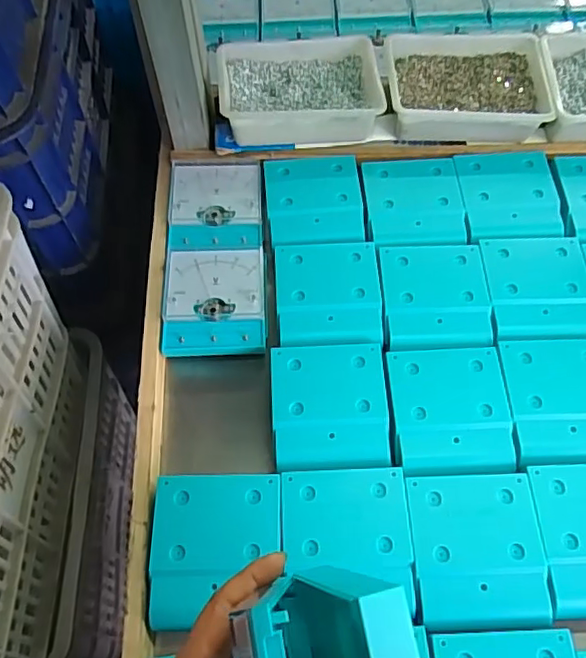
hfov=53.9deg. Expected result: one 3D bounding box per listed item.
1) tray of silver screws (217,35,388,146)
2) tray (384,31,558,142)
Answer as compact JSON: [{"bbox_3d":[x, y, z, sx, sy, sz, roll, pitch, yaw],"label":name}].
[{"bbox_3d":[0.008,-0.267,0.654,0.172,0.059,0.126,-5,62,0],"label":"tray of silver screws"},{"bbox_3d":[0.193,-0.271,0.650,0.174,0.060,0.125,4,63,4],"label":"tray"}]

